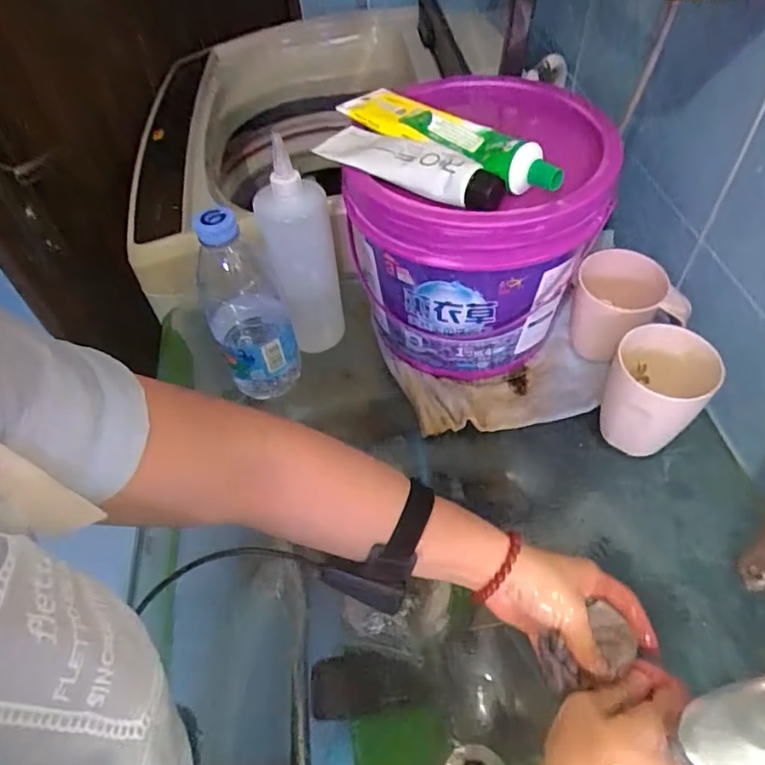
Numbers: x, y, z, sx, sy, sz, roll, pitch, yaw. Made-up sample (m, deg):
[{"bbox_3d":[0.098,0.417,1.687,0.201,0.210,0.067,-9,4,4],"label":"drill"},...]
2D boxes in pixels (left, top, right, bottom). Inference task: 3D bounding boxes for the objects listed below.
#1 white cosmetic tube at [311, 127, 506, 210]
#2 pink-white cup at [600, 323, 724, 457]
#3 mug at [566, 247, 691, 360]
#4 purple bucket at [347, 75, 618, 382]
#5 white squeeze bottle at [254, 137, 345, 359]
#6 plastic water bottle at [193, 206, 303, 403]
[{"bbox_3d":[0.016,-0.170,0.439,0.167,0.029,0.046,35,62,27],"label":"white cosmetic tube"},{"bbox_3d":[0.231,0.014,0.484,0.073,0.106,0.081,14,54,14],"label":"pink-white cup"},{"bbox_3d":[0.228,-0.068,0.538,0.094,0.081,0.073,17,55,16],"label":"mug"},{"bbox_3d":[0.097,-0.139,0.541,0.190,0.195,0.231,18,55,17],"label":"purple bucket"},{"bbox_3d":[-0.074,-0.108,0.533,0.061,0.188,0.055,-12,52,-5],"label":"white squeeze bottle"},{"bbox_3d":[-0.119,-0.058,0.507,0.071,0.199,0.059,-16,53,-9],"label":"plastic water bottle"}]

